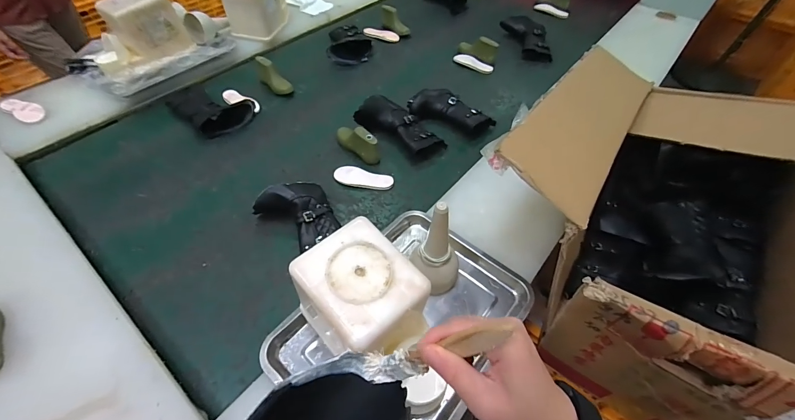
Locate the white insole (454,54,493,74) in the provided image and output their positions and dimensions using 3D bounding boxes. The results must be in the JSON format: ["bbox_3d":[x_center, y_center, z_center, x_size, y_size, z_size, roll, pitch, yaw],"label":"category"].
[{"bbox_3d":[0.262,-0.507,1.172,0.150,0.020,0.043,37,59,23],"label":"white insole"}]

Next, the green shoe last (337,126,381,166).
[{"bbox_3d":[-0.104,-0.182,0.865,0.147,0.064,0.047,35,58,22],"label":"green shoe last"}]

